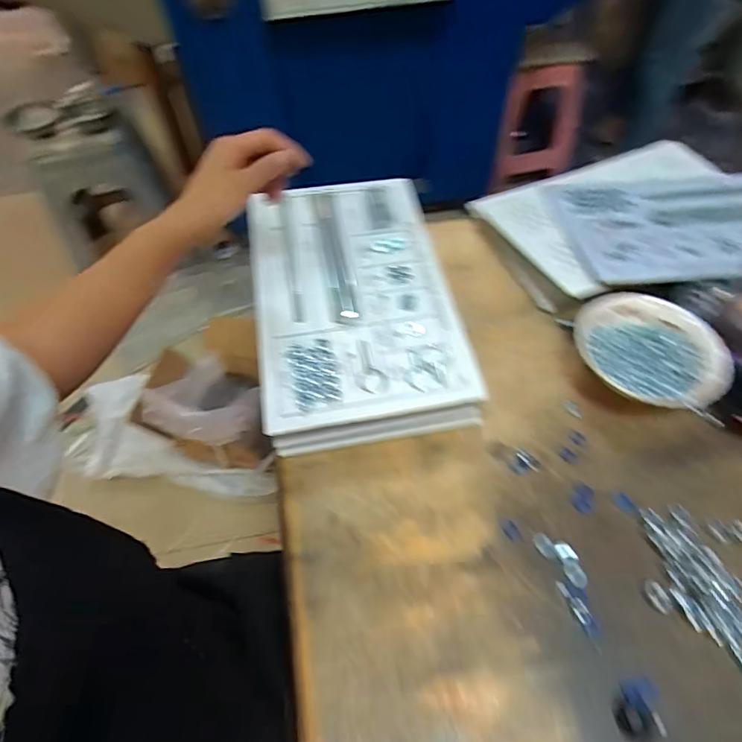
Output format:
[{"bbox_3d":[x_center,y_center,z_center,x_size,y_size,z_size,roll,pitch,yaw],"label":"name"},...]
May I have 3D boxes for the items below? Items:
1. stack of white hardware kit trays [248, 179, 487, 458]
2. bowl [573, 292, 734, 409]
[{"bbox_3d":[-0.022,-0.095,0.601,0.220,0.066,0.375,-9,55,-3],"label":"stack of white hardware kit trays"},{"bbox_3d":[0.310,-0.021,0.549,0.147,0.055,0.139,-2,55,2],"label":"bowl"}]

